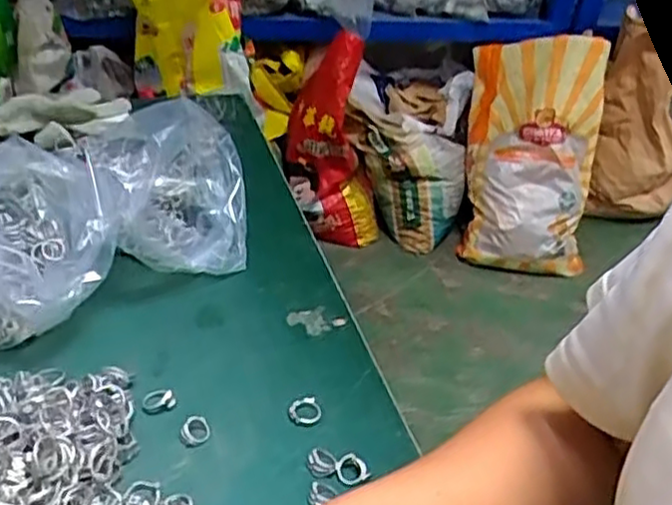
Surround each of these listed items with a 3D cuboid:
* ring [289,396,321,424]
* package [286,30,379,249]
[{"bbox_3d":[-0.021,0.108,0.472,0.021,0.005,0.023,5,32,-3],"label":"ring"},{"bbox_3d":[0.007,-0.304,1.965,0.287,0.570,0.225,7,32,-1],"label":"package"}]

